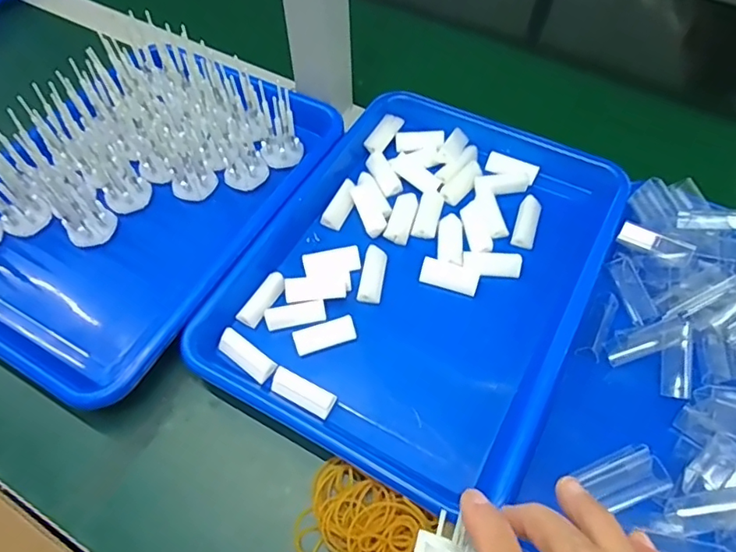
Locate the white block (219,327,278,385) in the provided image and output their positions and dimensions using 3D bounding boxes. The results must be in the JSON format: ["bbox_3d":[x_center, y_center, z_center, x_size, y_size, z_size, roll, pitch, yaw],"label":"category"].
[{"bbox_3d":[-0.089,0.060,0.393,0.047,0.015,0.018,33,64,19],"label":"white block"}]

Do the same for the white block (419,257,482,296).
[{"bbox_3d":[0.066,-0.001,0.426,0.045,0.008,0.023,17,60,10],"label":"white block"}]

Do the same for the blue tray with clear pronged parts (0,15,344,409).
[{"bbox_3d":[-0.205,-0.080,0.443,0.249,0.074,0.318,26,62,16],"label":"blue tray with clear pronged parts"}]

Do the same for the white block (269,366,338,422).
[{"bbox_3d":[-0.046,0.083,0.378,0.046,0.013,0.018,25,61,15],"label":"white block"}]

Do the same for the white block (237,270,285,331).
[{"bbox_3d":[-0.082,0.019,0.419,0.018,0.010,0.047,28,62,16],"label":"white block"}]

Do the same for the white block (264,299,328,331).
[{"bbox_3d":[-0.056,0.030,0.409,0.046,0.006,0.018,-8,60,-2],"label":"white block"}]

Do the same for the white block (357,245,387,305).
[{"bbox_3d":[0.005,-0.001,0.431,0.017,0.007,0.052,9,58,5],"label":"white block"}]

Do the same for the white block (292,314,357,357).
[{"bbox_3d":[-0.032,0.044,0.401,0.046,0.008,0.020,-17,59,-10],"label":"white block"}]

